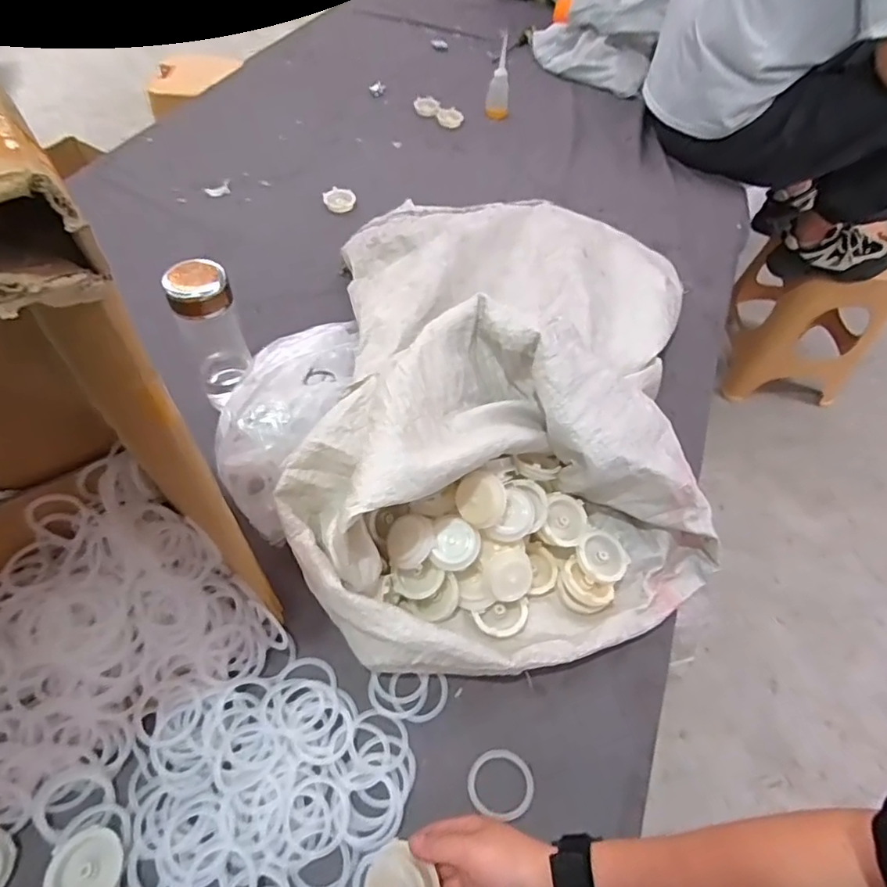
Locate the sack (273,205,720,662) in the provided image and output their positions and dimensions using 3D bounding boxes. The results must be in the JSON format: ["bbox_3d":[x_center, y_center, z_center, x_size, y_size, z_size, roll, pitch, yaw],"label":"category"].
[{"bbox_3d":[0.074,-0.091,0.695,0.484,0.192,0.680,4,54,-2],"label":"sack"}]

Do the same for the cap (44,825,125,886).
[{"bbox_3d":[-0.290,0.345,0.456,0.055,0.011,0.058,2,54,-3],"label":"cap"}]

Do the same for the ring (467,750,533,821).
[{"bbox_3d":[0.053,0.310,0.518,0.060,0.010,0.056,1,49,-1],"label":"ring"}]

